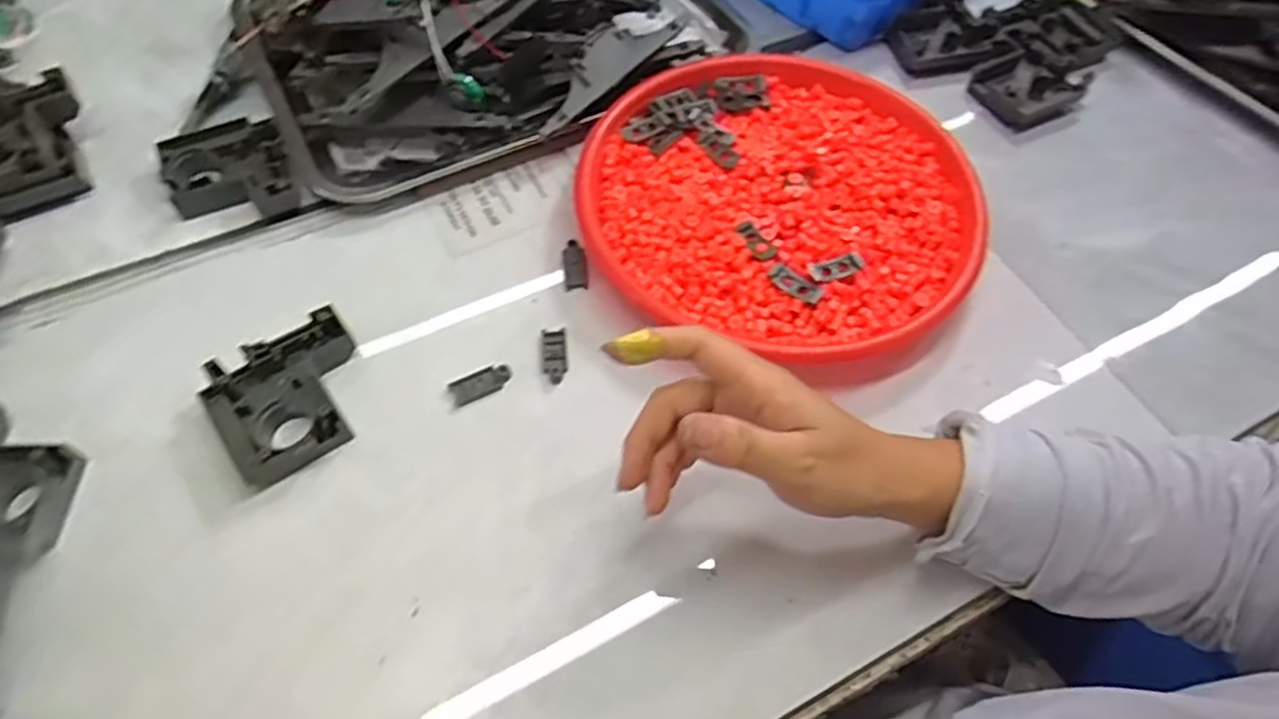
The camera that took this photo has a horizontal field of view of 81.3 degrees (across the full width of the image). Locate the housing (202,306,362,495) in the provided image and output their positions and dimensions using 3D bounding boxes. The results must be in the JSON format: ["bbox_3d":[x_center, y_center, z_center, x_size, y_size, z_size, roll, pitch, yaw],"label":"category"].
[{"bbox_3d":[-0.189,0.018,0.408,0.079,0.018,0.076,-30,65,-18],"label":"housing"}]

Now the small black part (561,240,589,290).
[{"bbox_3d":[-0.041,-0.060,0.469,0.015,0.006,0.034,-6,60,-6],"label":"small black part"}]

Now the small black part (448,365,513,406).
[{"bbox_3d":[-0.091,0.013,0.426,0.035,0.004,0.015,-22,62,-15],"label":"small black part"}]

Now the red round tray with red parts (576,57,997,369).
[{"bbox_3d":[0.089,-0.106,0.488,0.244,0.053,0.238,1,59,-2],"label":"red round tray with red parts"}]

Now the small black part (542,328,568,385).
[{"bbox_3d":[-0.050,-0.002,0.437,0.014,0.004,0.036,-4,59,-4],"label":"small black part"}]

